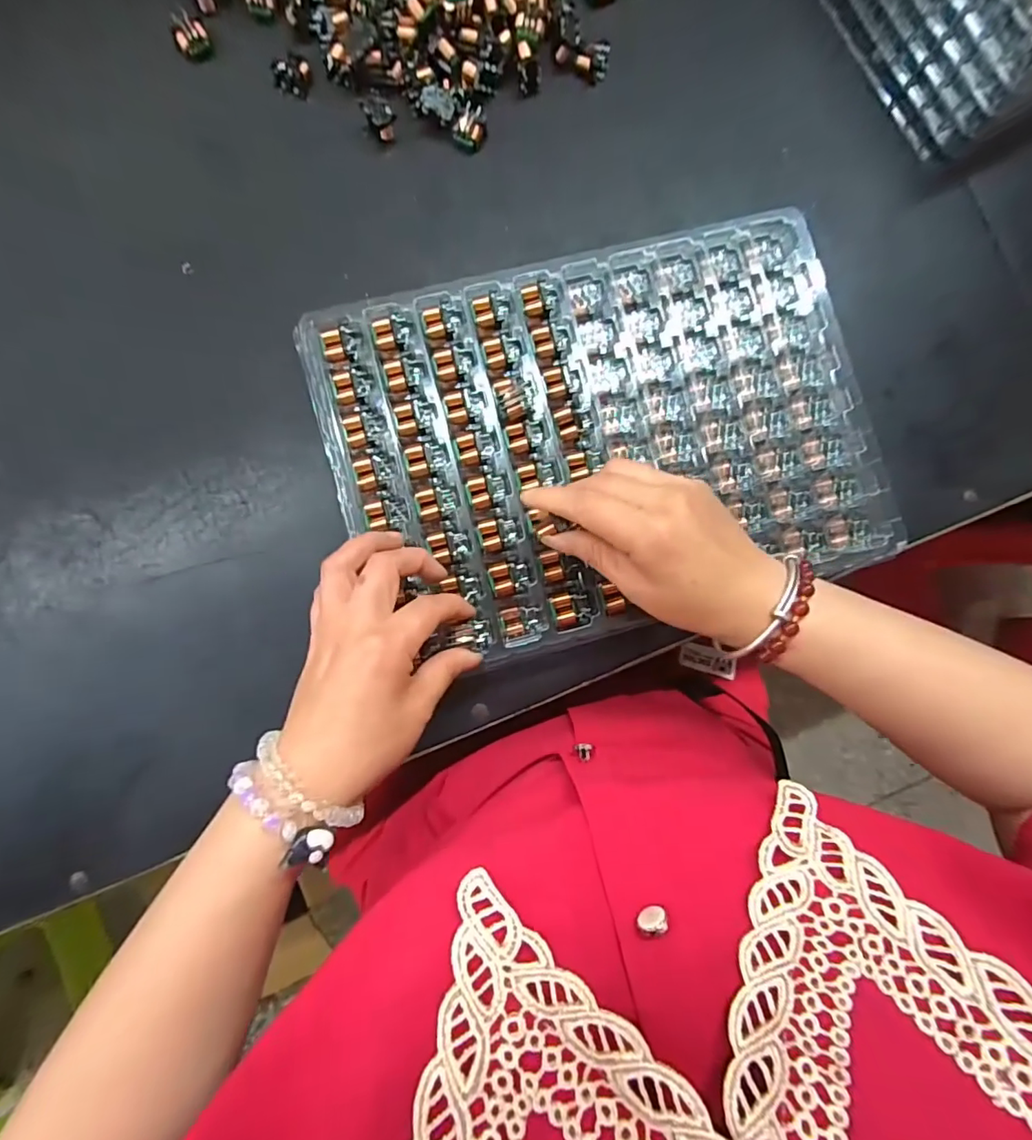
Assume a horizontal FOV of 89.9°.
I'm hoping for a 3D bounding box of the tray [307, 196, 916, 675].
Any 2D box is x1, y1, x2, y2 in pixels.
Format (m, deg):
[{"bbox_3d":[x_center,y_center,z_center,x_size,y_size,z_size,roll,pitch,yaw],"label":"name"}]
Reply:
[{"bbox_3d":[0.056,-0.085,0.329,0.332,0.023,0.233,-15,88,-5],"label":"tray"}]

